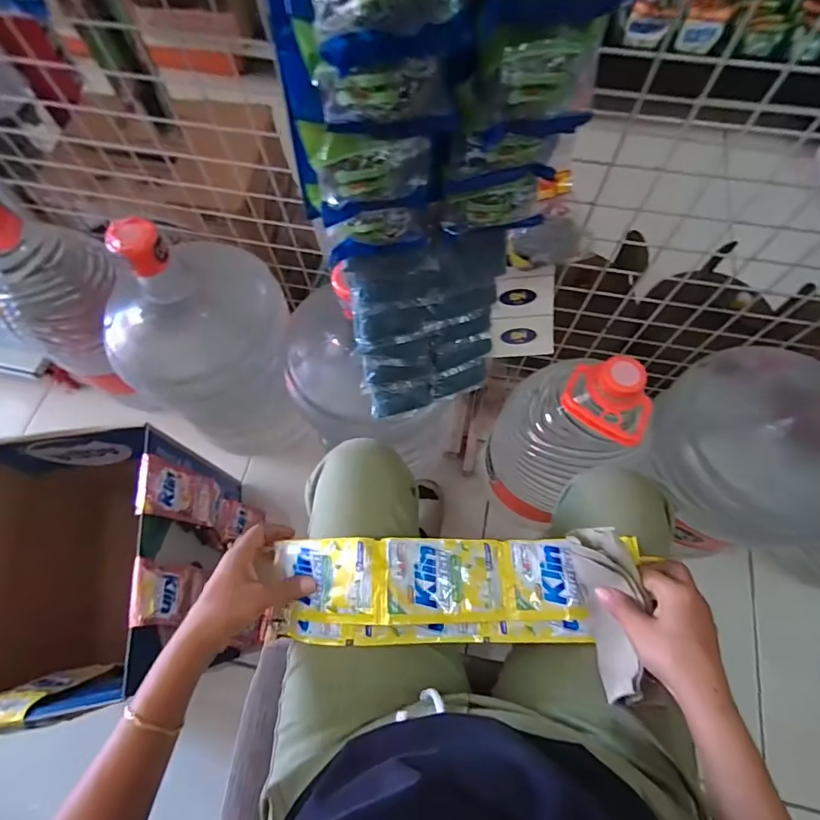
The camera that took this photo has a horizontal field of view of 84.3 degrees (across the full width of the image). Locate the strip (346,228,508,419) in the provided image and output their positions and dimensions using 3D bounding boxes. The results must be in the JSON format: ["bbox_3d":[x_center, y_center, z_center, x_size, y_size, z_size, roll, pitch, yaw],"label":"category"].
[{"bbox_3d":[0.023,-0.087,0.519,0.164,0.237,0.077,-10,68,-3],"label":"strip"}]

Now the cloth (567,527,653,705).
[{"bbox_3d":[0.182,0.180,0.409,0.058,0.061,0.140,-1,72,1],"label":"cloth"}]

